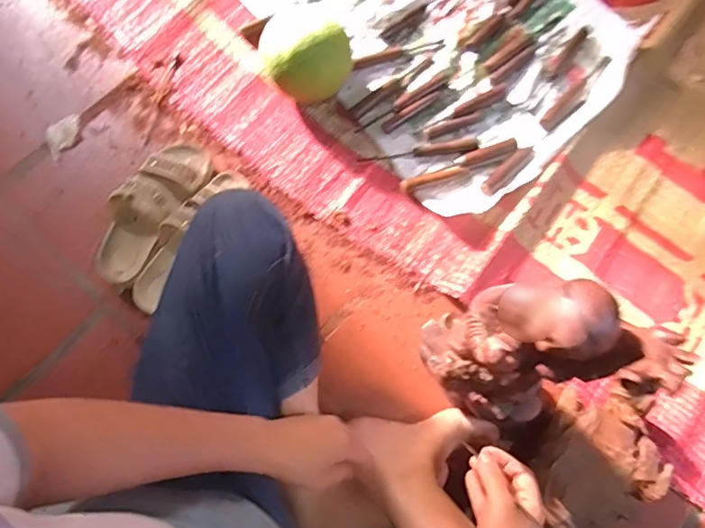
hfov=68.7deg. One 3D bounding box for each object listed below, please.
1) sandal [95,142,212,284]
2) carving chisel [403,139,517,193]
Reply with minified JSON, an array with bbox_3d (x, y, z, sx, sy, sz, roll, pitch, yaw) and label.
[{"bbox_3d":[-0.290,-0.083,0.747,0.086,0.060,0.233,26,75,7],"label":"sandal"},{"bbox_3d":[0.165,-0.152,0.796,0.194,0.015,0.029,-24,75,-7],"label":"carving chisel"}]

